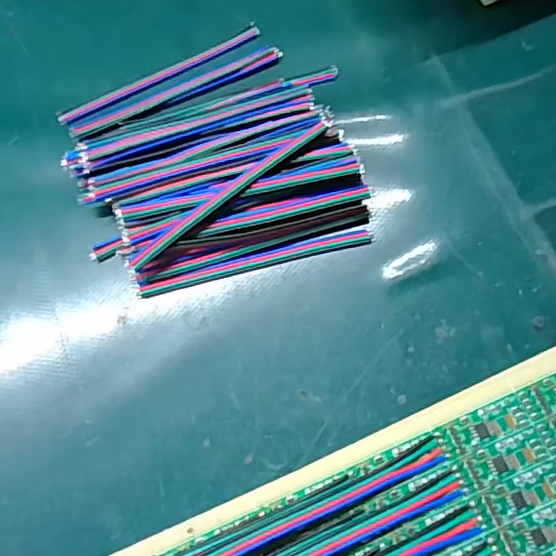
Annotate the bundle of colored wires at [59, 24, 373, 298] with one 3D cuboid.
[{"bbox_3d":[-0.028,-0.056,0.235,0.111,0.018,0.108,-13,74,-2],"label":"bundle of colored wires"}]

